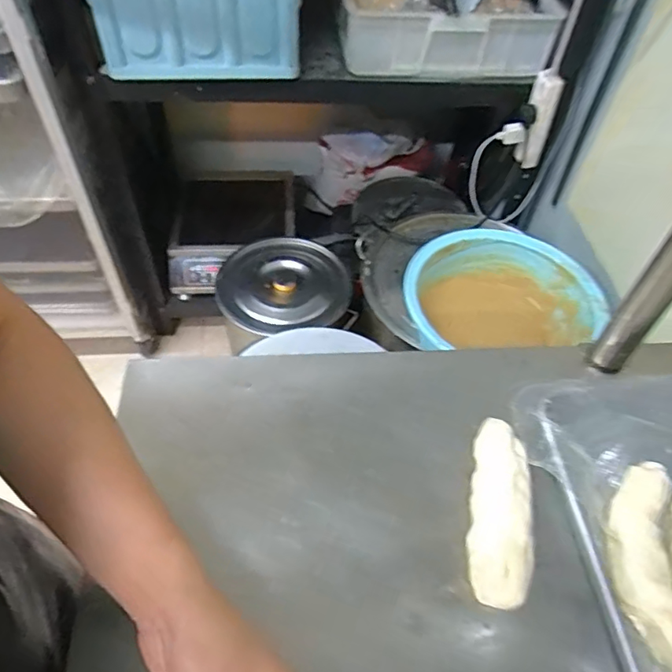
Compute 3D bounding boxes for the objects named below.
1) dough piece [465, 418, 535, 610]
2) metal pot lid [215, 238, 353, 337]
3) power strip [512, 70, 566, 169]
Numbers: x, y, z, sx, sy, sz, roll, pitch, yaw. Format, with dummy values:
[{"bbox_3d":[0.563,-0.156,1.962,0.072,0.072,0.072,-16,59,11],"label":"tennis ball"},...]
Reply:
[{"bbox_3d":[0.145,0.149,0.470,0.051,0.025,0.160,12,52,6],"label":"dough piece"},{"bbox_3d":[-0.126,-0.124,1.277,0.311,0.067,0.298,2,52,-2],"label":"metal pot lid"},{"bbox_3d":[0.417,-0.437,1.117,0.061,0.207,0.034,20,53,12],"label":"power strip"}]

